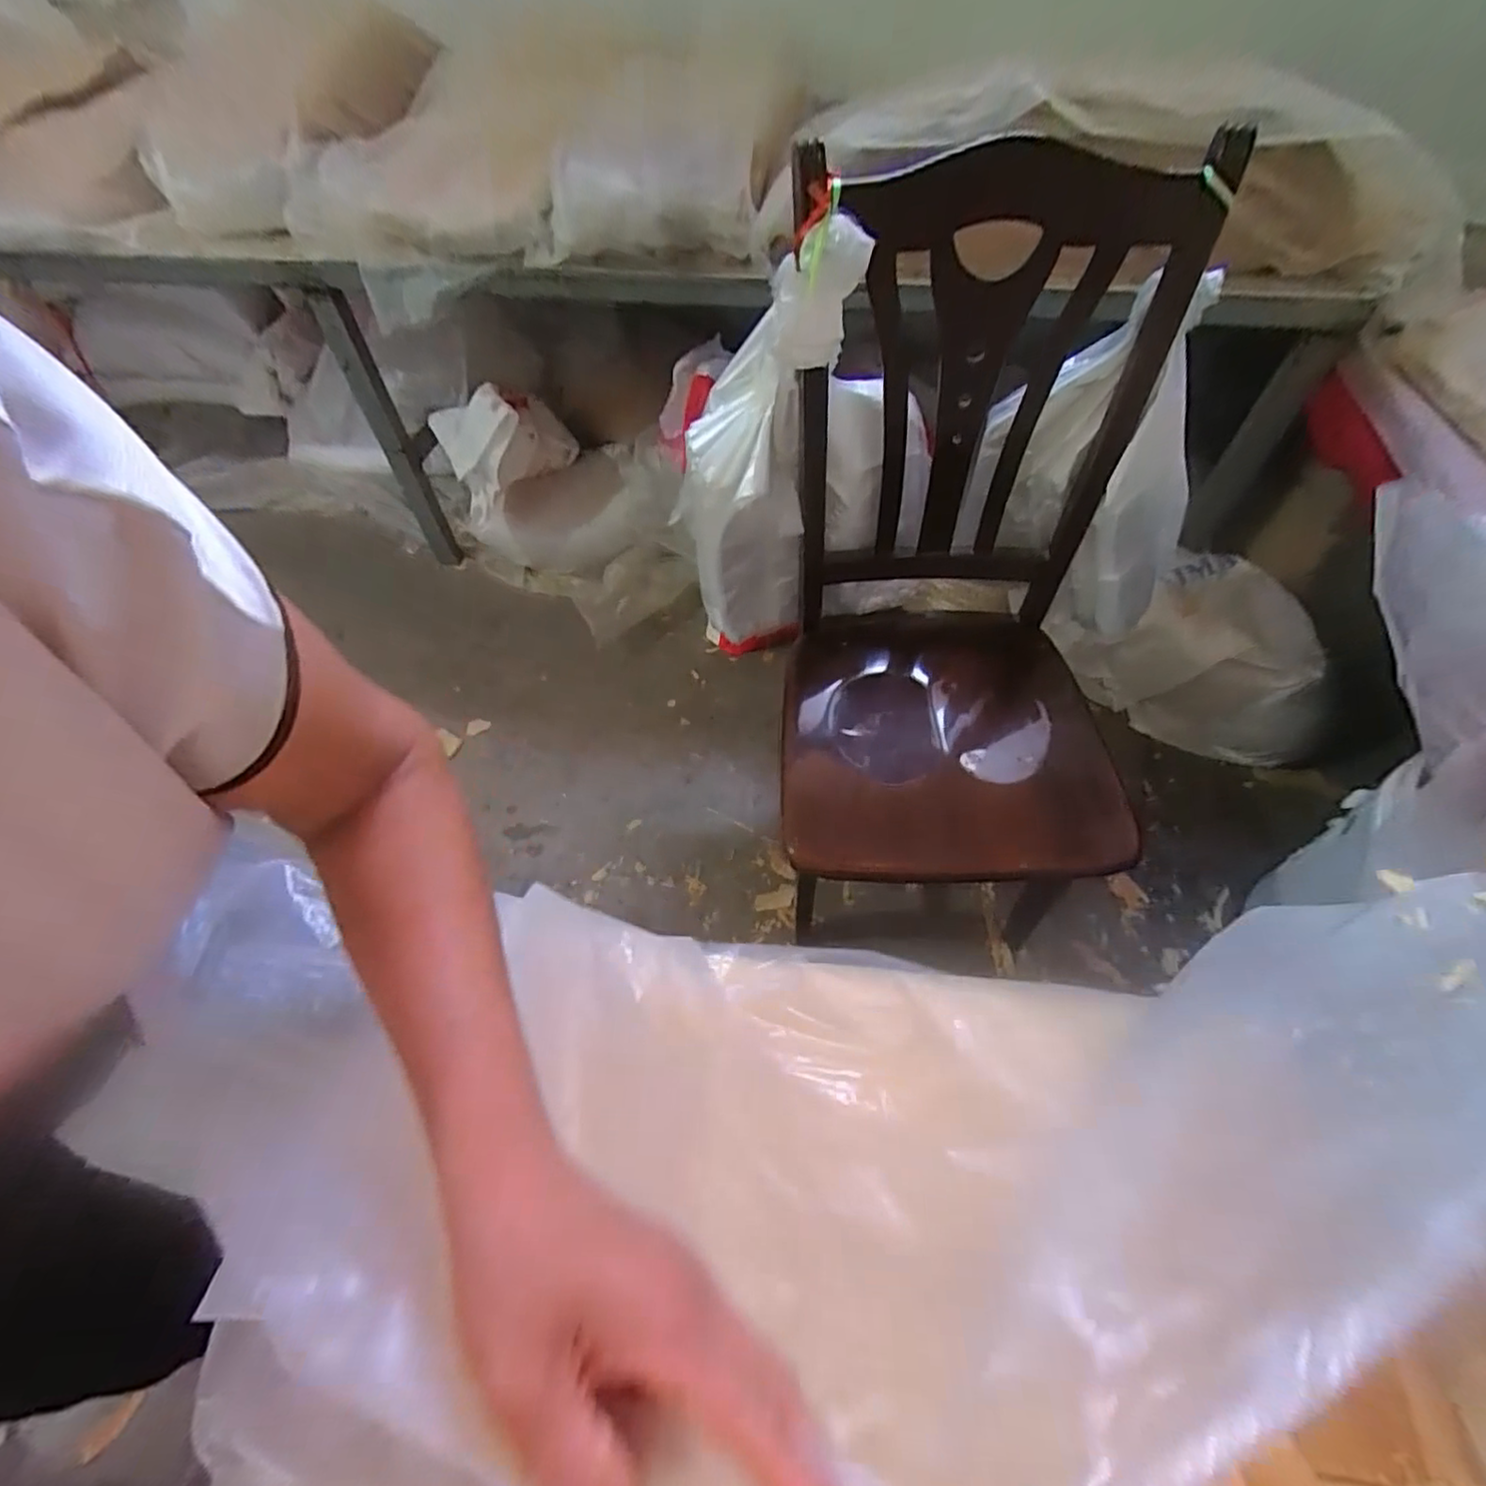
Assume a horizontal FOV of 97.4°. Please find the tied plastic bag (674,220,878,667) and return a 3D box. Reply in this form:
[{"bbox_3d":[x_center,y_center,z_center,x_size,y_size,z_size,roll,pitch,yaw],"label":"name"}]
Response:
[{"bbox_3d":[0.011,-0.346,0.836,0.207,0.494,0.164,-3,55,0],"label":"tied plastic bag"}]

